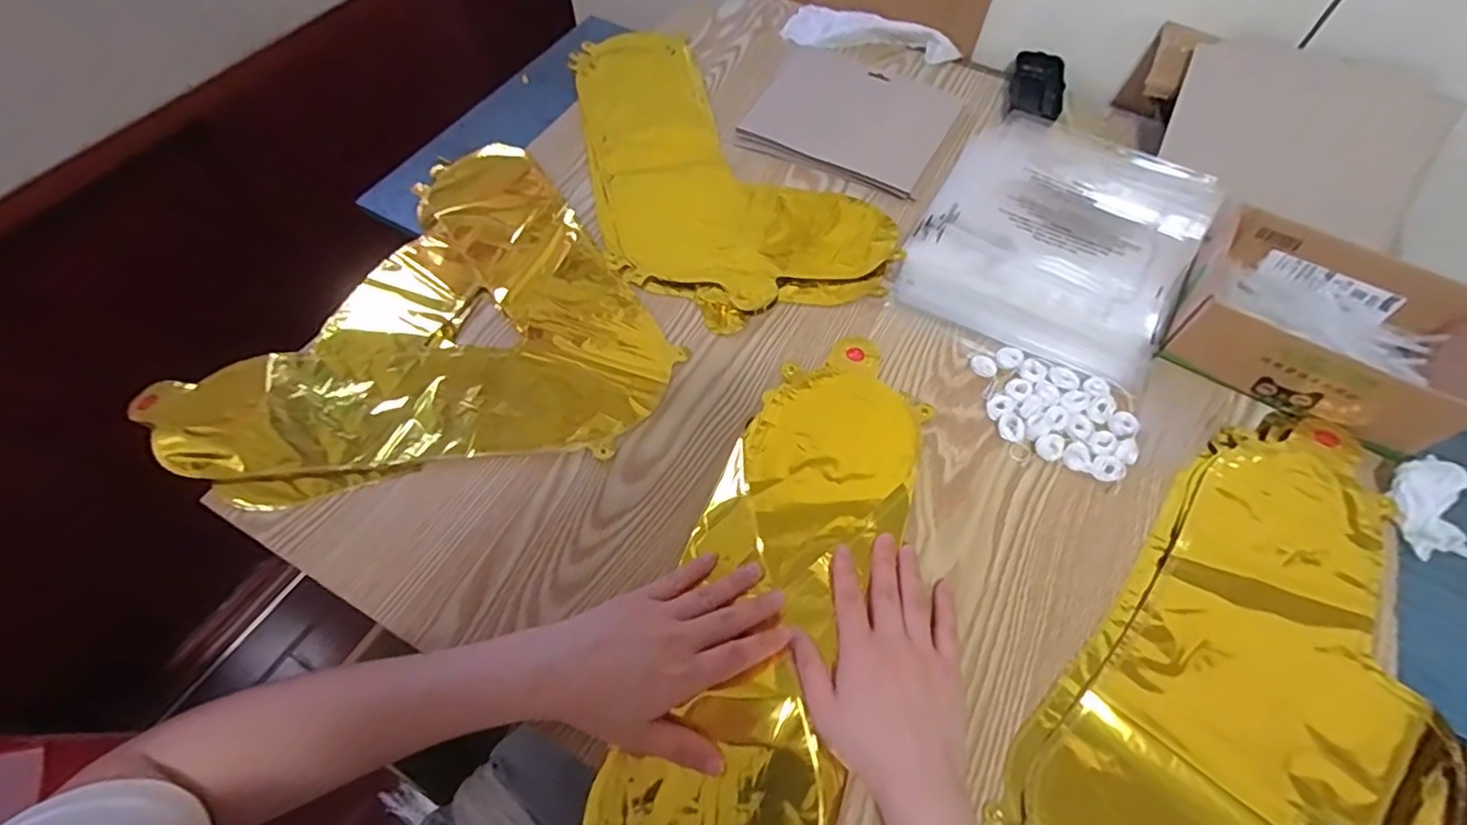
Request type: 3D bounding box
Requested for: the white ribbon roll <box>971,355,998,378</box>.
[{"bbox_3d":[0.202,-0.038,0.504,0.020,0.006,0.018,36,65,18],"label":"white ribbon roll"}]

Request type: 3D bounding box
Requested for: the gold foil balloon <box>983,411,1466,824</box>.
[{"bbox_3d":[0.315,0.179,0.376,0.218,0.014,0.425,29,63,15],"label":"gold foil balloon"}]

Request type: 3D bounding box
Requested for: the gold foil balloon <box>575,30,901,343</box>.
[{"bbox_3d":[-0.037,-0.254,0.624,0.233,0.009,0.426,-22,62,-13],"label":"gold foil balloon"}]

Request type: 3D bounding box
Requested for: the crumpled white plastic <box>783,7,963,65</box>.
[{"bbox_3d":[0.157,-0.431,0.712,0.193,0.026,0.046,18,61,9],"label":"crumpled white plastic"}]

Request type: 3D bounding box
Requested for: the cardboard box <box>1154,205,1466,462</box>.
[{"bbox_3d":[0.454,-0.069,0.485,0.178,0.060,0.142,31,64,16],"label":"cardboard box"}]

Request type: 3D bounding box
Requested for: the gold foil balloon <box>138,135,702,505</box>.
[{"bbox_3d":[-0.269,-0.067,0.511,0.350,0.009,0.353,-31,65,-17],"label":"gold foil balloon"}]

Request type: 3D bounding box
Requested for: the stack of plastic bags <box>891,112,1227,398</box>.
[{"bbox_3d":[0.298,-0.166,0.572,0.221,0.017,0.285,27,63,14],"label":"stack of plastic bags"}]

